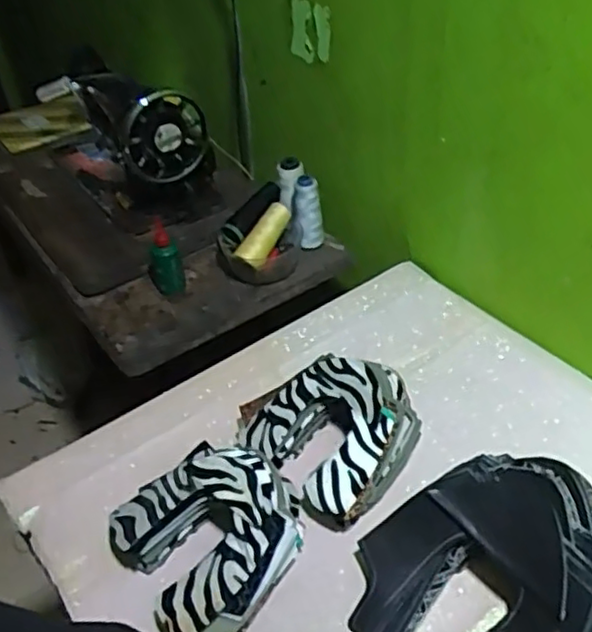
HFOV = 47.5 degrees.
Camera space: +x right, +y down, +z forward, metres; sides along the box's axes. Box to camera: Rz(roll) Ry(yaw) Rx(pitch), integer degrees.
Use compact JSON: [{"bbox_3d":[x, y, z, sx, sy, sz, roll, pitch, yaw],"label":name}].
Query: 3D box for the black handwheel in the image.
[{"bbox_3d":[-0.191,-0.262,0.989,0.127,0.135,0.050,-18,42,-15],"label":"black handwheel"}]

